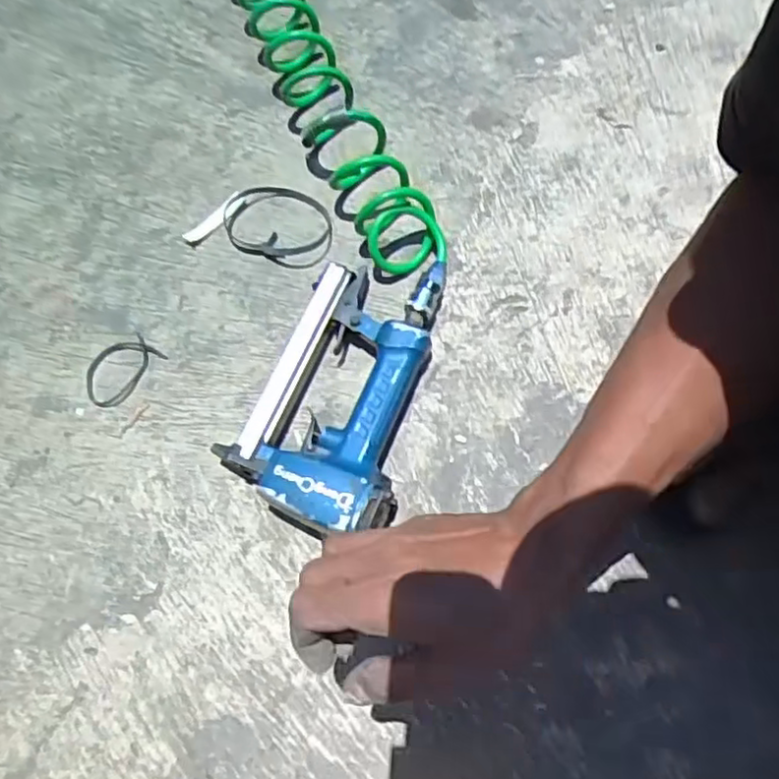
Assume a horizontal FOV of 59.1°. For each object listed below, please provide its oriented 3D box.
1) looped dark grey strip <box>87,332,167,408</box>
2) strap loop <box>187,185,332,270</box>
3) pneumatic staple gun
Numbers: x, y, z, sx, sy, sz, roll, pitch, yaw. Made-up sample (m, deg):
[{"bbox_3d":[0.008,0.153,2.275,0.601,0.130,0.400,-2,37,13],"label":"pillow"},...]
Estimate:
[{"bbox_3d":[-0.228,-0.018,0.577,0.045,0.006,0.067,39,79,17],"label":"looped dark grey strip"},{"bbox_3d":[-0.110,-0.151,0.607,0.123,0.016,0.077,18,74,12],"label":"strap loop"},{"bbox_3d":[-0.044,-0.003,0.540,0.137,0.043,0.225,13,73,11],"label":"pneumatic staple gun"}]

